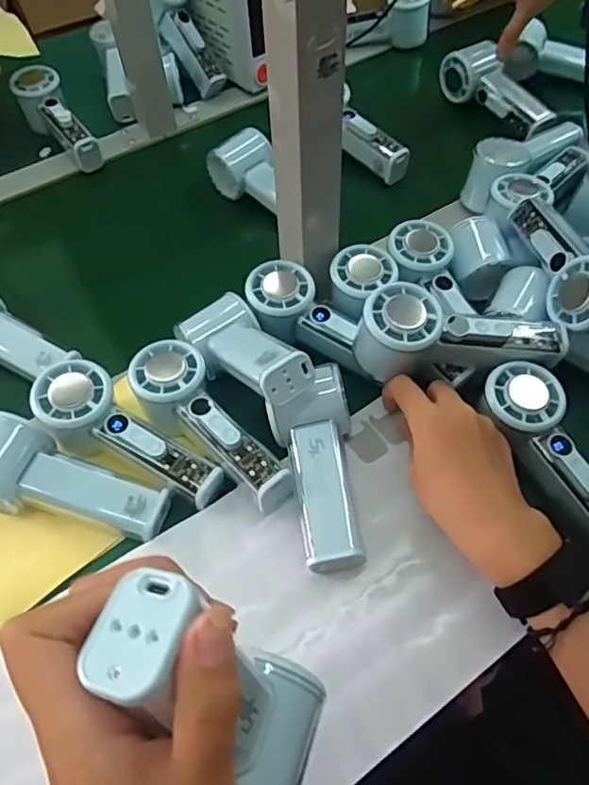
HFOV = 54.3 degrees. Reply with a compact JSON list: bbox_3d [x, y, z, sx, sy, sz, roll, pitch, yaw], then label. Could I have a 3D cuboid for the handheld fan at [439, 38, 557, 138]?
[{"bbox_3d":[0.238,-0.364,0.686,0.060,0.046,0.156,-22,58,-11],"label":"handheld fan"}]

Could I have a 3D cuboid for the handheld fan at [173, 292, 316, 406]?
[{"bbox_3d":[-0.037,-0.030,0.446,0.057,0.043,0.134,-33,38,-17],"label":"handheld fan"}]

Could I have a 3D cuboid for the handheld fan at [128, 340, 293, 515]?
[{"bbox_3d":[-0.067,0.026,0.432,0.054,0.048,0.147,-33,60,-17],"label":"handheld fan"}]

